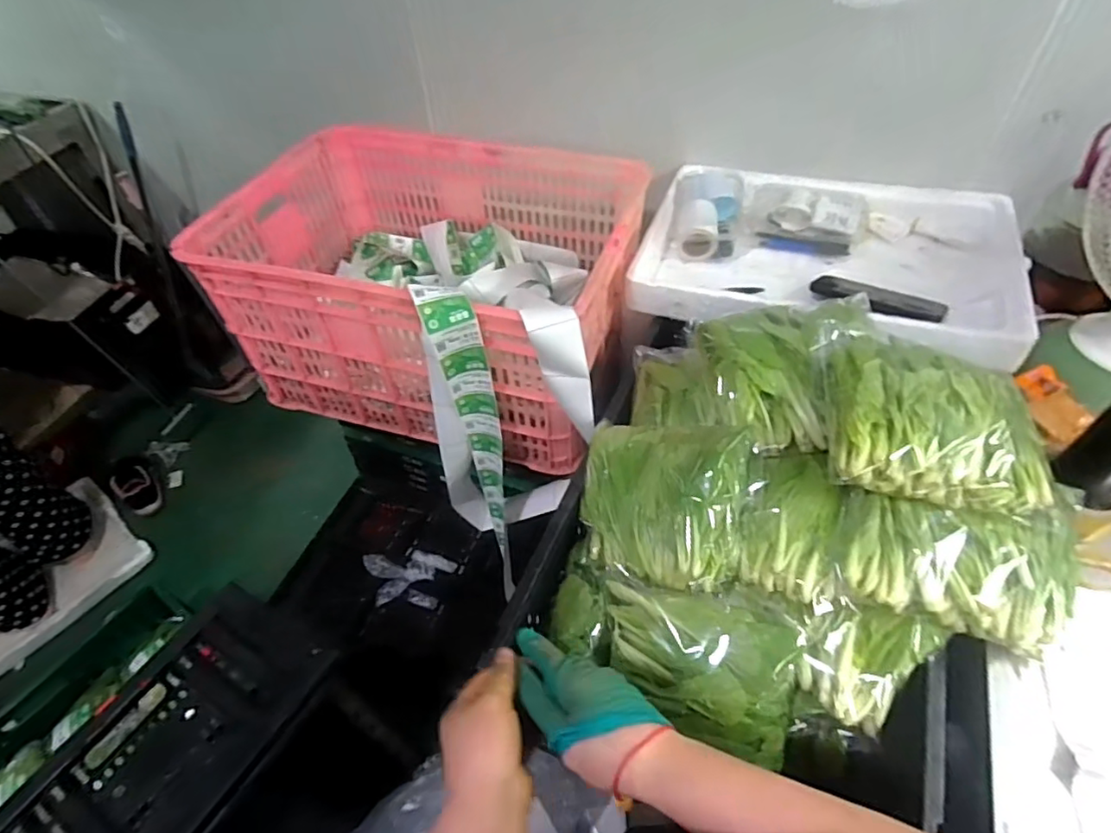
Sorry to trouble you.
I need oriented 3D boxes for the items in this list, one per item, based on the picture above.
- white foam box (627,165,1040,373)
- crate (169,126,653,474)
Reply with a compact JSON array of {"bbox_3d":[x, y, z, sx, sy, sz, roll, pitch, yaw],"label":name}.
[{"bbox_3d":[0.397,-0.254,0.874,0.501,0.077,0.384,15,51,17],"label":"white foam box"},{"bbox_3d":[-0.183,-0.212,0.969,0.593,0.302,0.424,9,50,12],"label":"crate"}]

